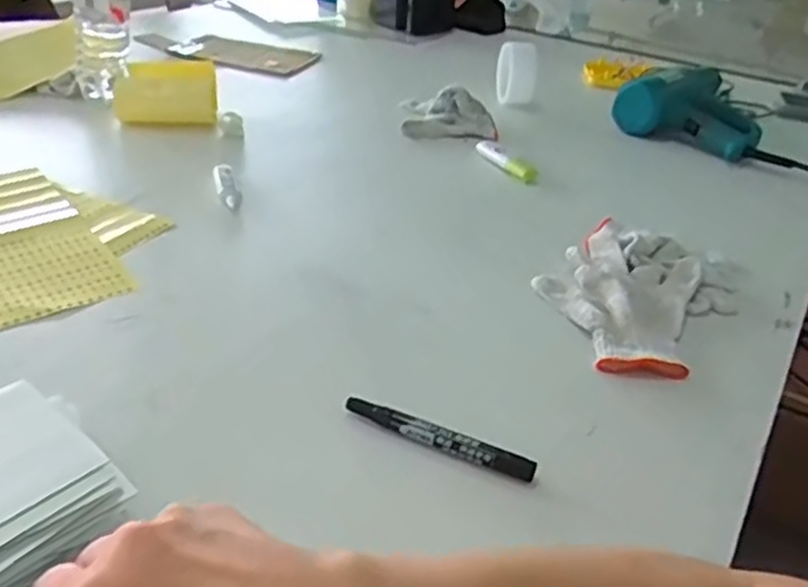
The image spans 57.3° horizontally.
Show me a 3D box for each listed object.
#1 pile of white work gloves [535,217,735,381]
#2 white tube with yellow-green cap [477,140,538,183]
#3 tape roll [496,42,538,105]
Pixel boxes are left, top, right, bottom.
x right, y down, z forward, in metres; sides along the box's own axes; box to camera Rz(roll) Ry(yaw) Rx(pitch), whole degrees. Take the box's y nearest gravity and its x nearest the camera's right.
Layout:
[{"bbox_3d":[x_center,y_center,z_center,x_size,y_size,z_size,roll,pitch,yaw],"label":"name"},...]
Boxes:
[{"bbox_3d":[0.201,0.001,0.655,0.150,0.040,0.226,25,37,29],"label":"pile of white work gloves"},{"bbox_3d":[0.124,-0.165,0.906,0.022,0.017,0.125,-8,34,-21],"label":"white tube with yellow-green cap"},{"bbox_3d":[0.171,-0.335,1.119,0.044,0.086,0.083,1,32,-6],"label":"tape roll"}]

